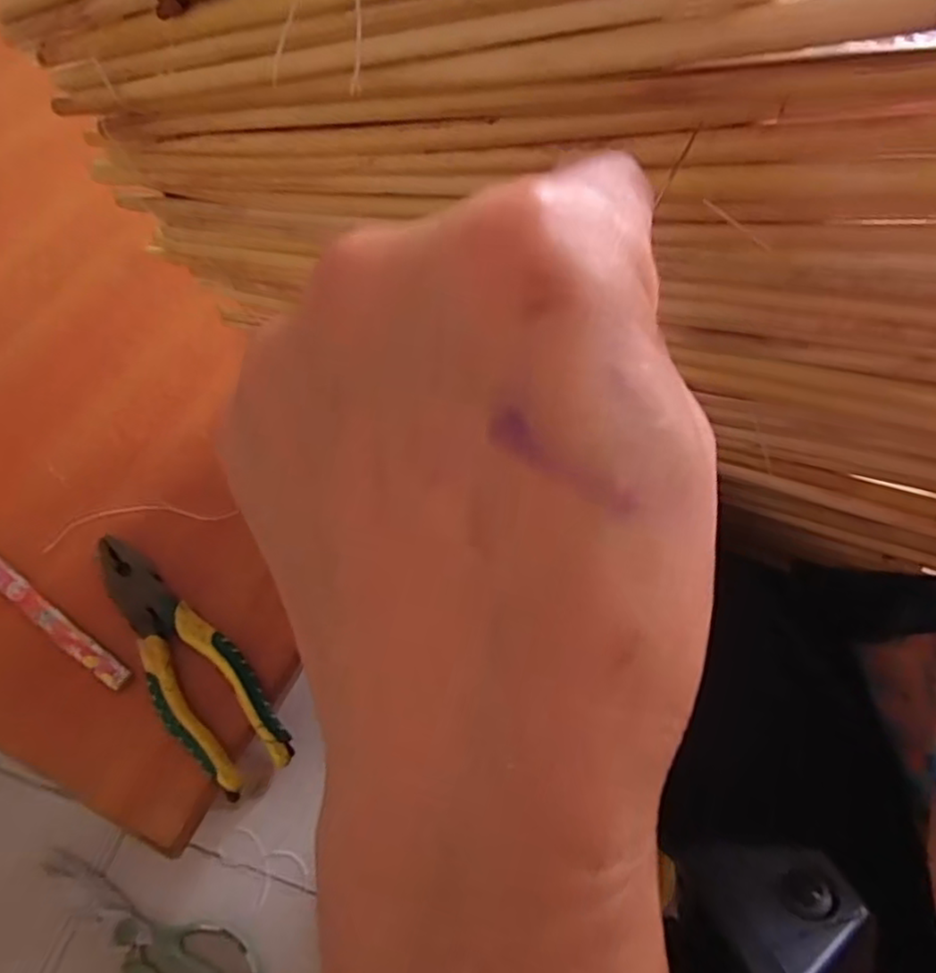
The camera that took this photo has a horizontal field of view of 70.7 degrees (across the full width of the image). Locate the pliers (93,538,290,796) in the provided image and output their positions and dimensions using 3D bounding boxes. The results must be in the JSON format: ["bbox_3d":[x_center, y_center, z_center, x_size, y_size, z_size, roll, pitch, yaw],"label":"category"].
[{"bbox_3d":[-0.180,0.104,0.416,0.052,0.021,0.184,-36,72,-17],"label":"pliers"}]

